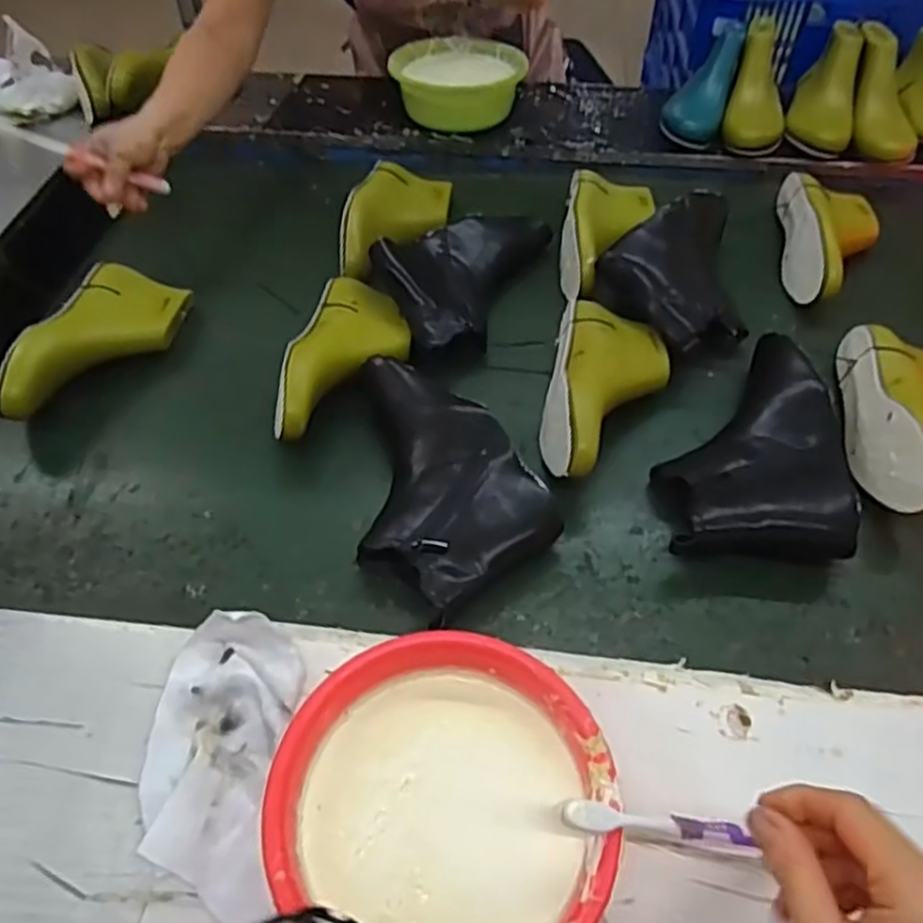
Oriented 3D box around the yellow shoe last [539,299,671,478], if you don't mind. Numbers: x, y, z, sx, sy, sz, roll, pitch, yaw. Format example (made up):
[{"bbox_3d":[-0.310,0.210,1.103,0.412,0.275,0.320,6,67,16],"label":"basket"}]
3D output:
[{"bbox_3d":[0.138,-0.070,0.699,0.110,0.075,0.229,10,53,9],"label":"yellow shoe last"}]

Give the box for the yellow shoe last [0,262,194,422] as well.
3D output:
[{"bbox_3d":[-0.363,-0.118,0.746,0.101,0.078,0.219,4,52,4],"label":"yellow shoe last"}]

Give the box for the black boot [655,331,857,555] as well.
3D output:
[{"bbox_3d":[0.267,-0.014,0.665,0.160,0.056,0.268,14,53,12],"label":"black boot"}]

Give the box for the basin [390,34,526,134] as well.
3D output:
[{"bbox_3d":[-0.003,-0.547,1.074,0.182,0.079,0.182,-1,52,1],"label":"basin"}]

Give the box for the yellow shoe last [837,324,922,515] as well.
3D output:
[{"bbox_3d":[0.417,-0.040,0.670,0.107,0.066,0.226,9,52,8],"label":"yellow shoe last"}]

